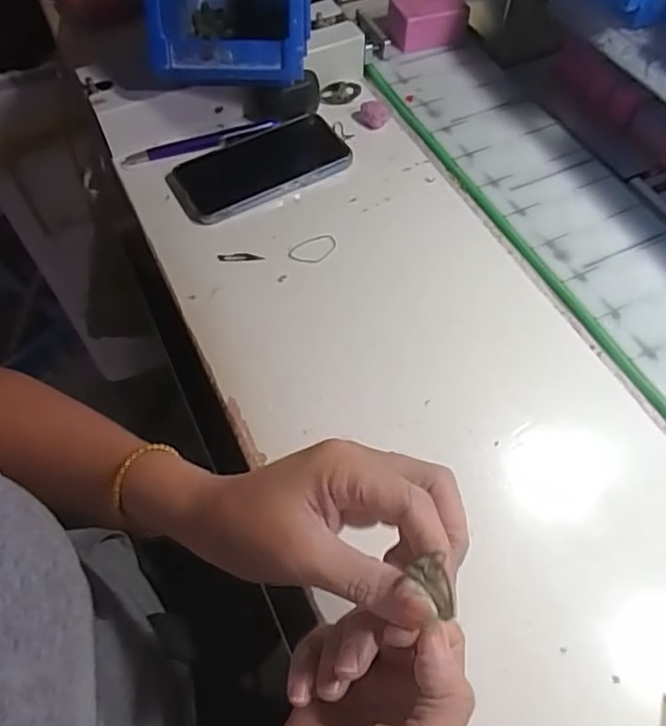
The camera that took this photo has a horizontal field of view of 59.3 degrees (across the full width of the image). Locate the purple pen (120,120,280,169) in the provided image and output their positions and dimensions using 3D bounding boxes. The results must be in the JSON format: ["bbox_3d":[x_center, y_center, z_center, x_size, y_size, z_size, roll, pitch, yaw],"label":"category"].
[{"bbox_3d":[-0.119,-0.200,0.531,0.143,0.010,0.012,-16,61,-9],"label":"purple pen"}]

